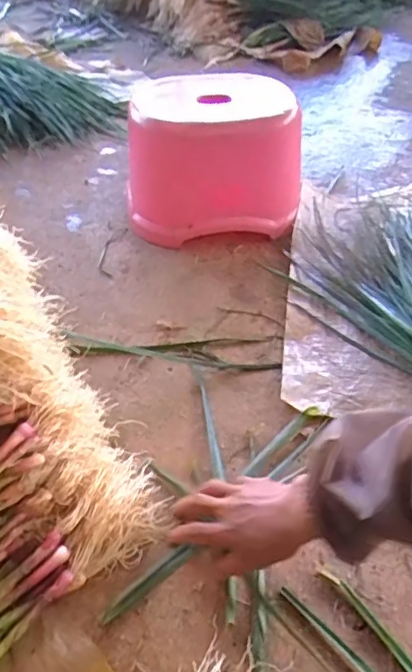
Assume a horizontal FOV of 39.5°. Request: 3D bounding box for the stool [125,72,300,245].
[{"bbox_3d":[0.013,-0.326,1.039,0.292,0.222,0.251,-1,42,-1],"label":"stool"}]

